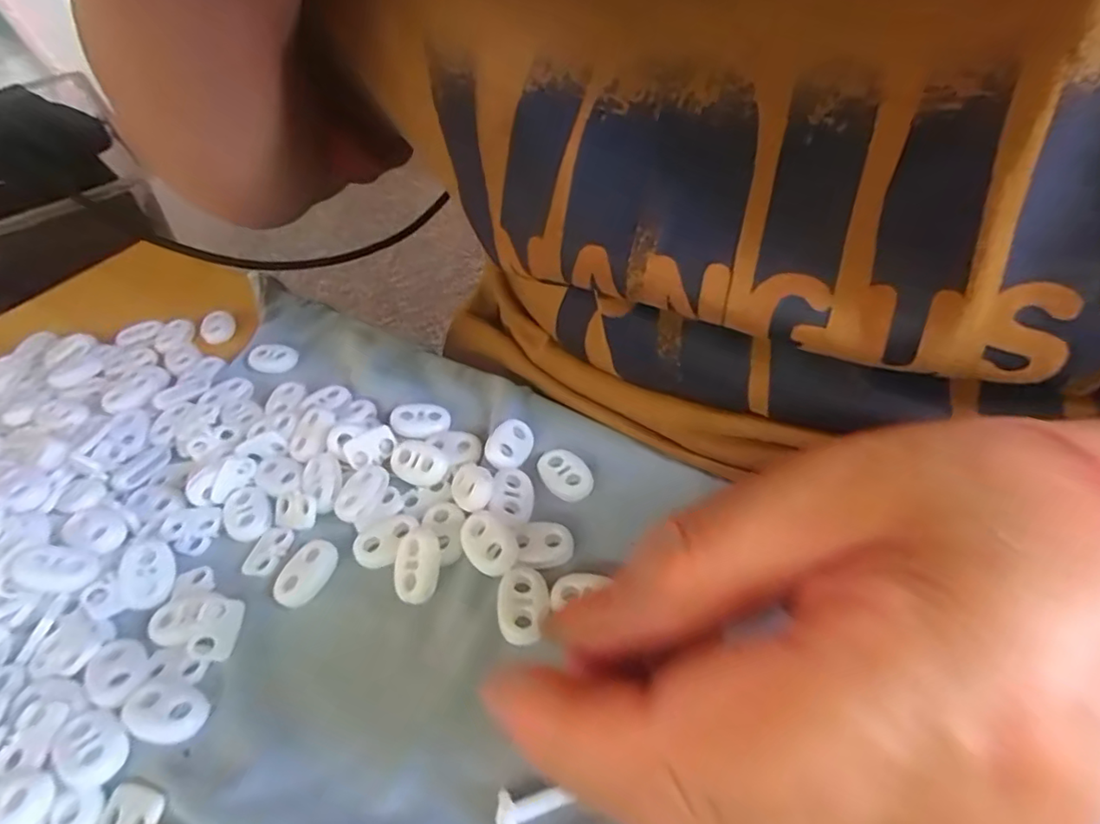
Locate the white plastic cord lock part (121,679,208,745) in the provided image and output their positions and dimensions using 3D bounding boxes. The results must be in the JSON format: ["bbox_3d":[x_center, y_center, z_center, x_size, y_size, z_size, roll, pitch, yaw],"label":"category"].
[{"bbox_3d":[-0.105,0.081,0.158,0.022,0.004,0.014,8,49,15],"label":"white plastic cord lock part"}]

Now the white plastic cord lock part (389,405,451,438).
[{"bbox_3d":[-0.049,0.003,0.221,0.022,0.004,0.014,2,59,-13],"label":"white plastic cord lock part"}]

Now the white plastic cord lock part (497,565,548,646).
[{"bbox_3d":[-0.008,0.056,0.169,0.015,0.006,0.021,-11,46,-5],"label":"white plastic cord lock part"}]

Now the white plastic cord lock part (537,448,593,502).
[{"bbox_3d":[0.005,0.021,0.201,0.014,0.004,0.022,-35,52,-23],"label":"white plastic cord lock part"}]

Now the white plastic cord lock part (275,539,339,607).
[{"bbox_3d":[-0.078,0.051,0.184,0.015,0.006,0.021,19,52,23],"label":"white plastic cord lock part"}]

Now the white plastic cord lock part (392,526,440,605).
[{"bbox_3d":[-0.042,0.048,0.180,0.015,0.007,0.021,-2,62,13],"label":"white plastic cord lock part"}]

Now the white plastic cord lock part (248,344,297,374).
[{"bbox_3d":[-0.125,-0.025,0.261,0.022,0.004,0.013,5,48,12],"label":"white plastic cord lock part"}]

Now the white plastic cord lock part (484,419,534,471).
[{"bbox_3d":[-0.015,0.012,0.208,0.013,0.008,0.021,16,51,21],"label":"white plastic cord lock part"}]

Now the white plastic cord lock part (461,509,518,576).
[{"bbox_3d":[-0.019,0.040,0.179,0.015,0.007,0.021,-24,49,-16],"label":"white plastic cord lock part"}]

